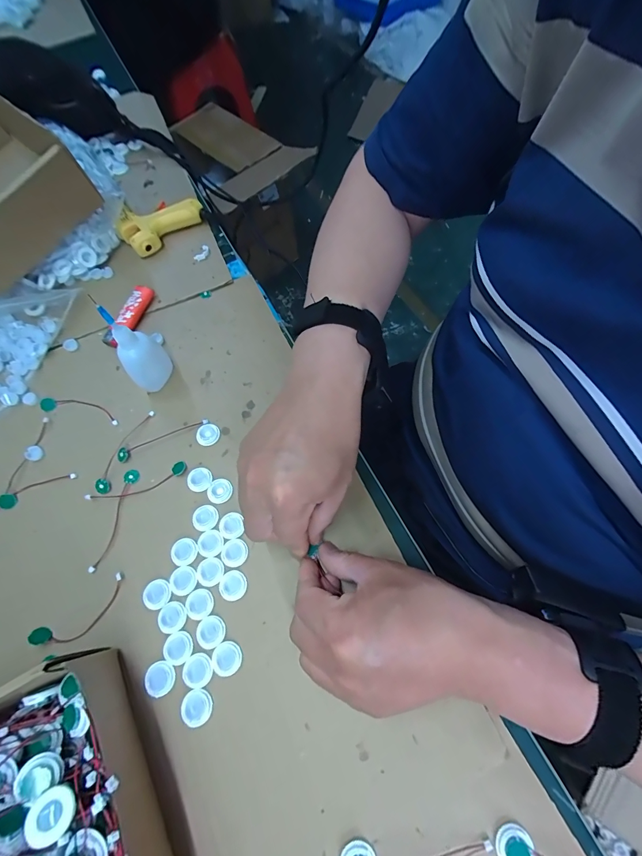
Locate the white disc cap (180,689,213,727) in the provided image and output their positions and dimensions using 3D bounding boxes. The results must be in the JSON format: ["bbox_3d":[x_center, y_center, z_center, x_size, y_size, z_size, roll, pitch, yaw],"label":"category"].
[{"bbox_3d":[-0.092,0.208,0.267,0.022,0.004,0.022,-1,66,2],"label":"white disc cap"}]

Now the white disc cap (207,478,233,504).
[{"bbox_3d":[-0.095,0.058,0.334,0.023,0.004,0.023,-1,66,2],"label":"white disc cap"}]

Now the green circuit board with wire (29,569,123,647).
[{"bbox_3d":[-0.197,0.154,0.296,0.079,0.008,0.026,-34,69,-12],"label":"green circuit board with wire"}]

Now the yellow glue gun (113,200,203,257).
[{"bbox_3d":[-0.213,-0.273,0.469,0.069,0.026,0.101,42,74,18],"label":"yellow glue gun"}]

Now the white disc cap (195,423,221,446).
[{"bbox_3d":[-0.113,0.006,0.358,0.022,0.007,0.023,-1,66,2],"label":"white disc cap"}]

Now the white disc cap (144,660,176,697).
[{"bbox_3d":[-0.124,0.192,0.276,0.022,0.004,0.022,-1,66,2],"label":"white disc cap"}]

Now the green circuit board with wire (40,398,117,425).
[{"bbox_3d":[-0.253,-0.020,0.377,0.093,0.005,0.018,11,67,7],"label":"green circuit board with wire"}]

